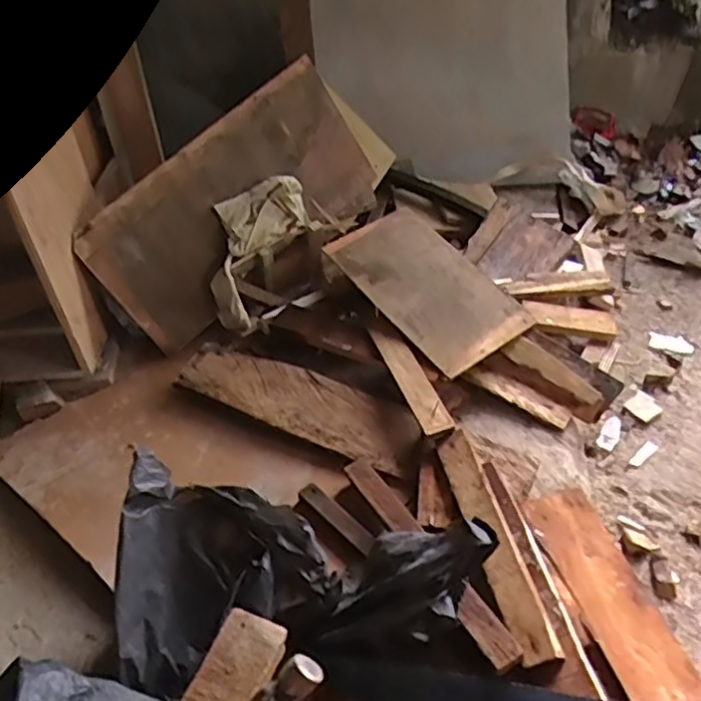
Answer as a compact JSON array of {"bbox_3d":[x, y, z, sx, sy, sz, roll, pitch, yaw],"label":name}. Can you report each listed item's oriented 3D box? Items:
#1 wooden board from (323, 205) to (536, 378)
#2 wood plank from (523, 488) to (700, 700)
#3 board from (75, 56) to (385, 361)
[{"bbox_3d":[0.125,-0.115,1.106,0.194,0.020,0.330,-31,60,-23],"label":"wooden board"},{"bbox_3d":[0.313,0.293,0.793,0.114,0.013,0.283,-8,47,-24],"label":"wood plank"},{"bbox_3d":[-0.190,-0.261,1.206,0.559,0.285,0.028,-45,28,-19],"label":"board"}]

